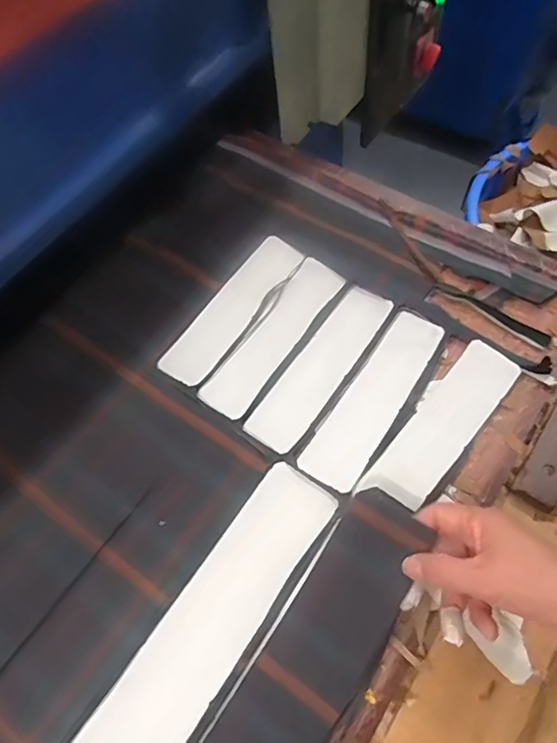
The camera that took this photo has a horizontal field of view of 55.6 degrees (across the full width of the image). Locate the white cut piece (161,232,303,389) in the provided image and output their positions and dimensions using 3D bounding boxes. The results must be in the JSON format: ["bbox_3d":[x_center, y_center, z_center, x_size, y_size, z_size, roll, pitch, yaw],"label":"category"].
[{"bbox_3d":[-0.048,-0.069,0.568,0.053,0.008,0.200,32,70,18],"label":"white cut piece"}]

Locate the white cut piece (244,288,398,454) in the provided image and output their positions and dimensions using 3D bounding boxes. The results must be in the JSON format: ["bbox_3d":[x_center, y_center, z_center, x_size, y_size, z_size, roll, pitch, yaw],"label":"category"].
[{"bbox_3d":[0.043,-0.008,0.530,0.053,0.006,0.199,29,69,25],"label":"white cut piece"}]

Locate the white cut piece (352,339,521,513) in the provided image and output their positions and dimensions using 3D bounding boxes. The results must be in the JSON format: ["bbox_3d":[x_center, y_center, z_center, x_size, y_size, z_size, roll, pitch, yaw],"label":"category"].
[{"bbox_3d":[0.155,0.050,0.495,0.054,0.015,0.188,38,73,18],"label":"white cut piece"}]

